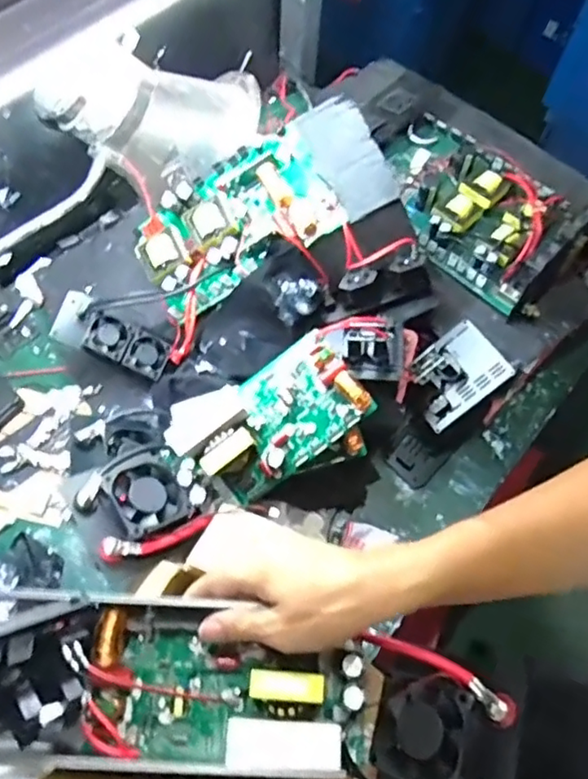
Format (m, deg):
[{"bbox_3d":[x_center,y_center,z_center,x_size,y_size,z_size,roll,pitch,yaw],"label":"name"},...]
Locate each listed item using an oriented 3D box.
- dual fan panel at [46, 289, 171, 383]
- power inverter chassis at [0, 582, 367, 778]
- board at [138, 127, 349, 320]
[{"bbox_3d":[-0.184,-0.054,0.620,0.116,0.022,0.050,26,63,-10],"label":"dual fan panel"},{"bbox_3d":[-0.085,0.194,0.400,0.271,0.076,0.103,13,63,-10],"label":"power inverter chassis"},{"bbox_3d":[-0.066,-0.174,0.632,0.207,0.045,0.129,-30,79,4],"label":"board"}]

